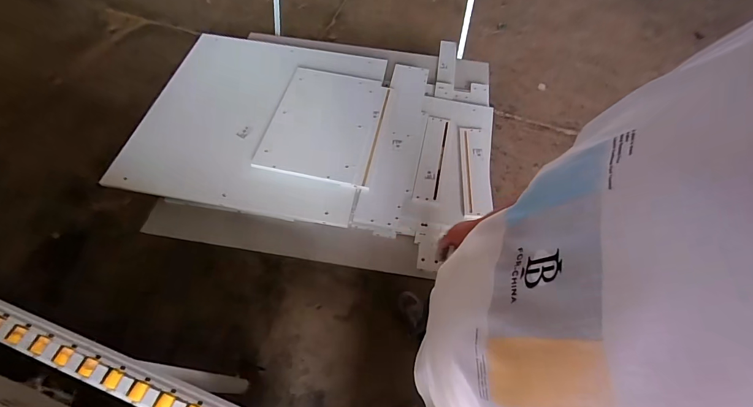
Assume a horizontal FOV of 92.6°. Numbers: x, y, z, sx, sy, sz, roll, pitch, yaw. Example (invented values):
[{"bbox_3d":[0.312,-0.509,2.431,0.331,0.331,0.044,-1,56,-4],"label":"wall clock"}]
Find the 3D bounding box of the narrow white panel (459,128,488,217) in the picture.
[{"bbox_3d":[0.358,-0.126,1.333,0.083,0.016,0.387,2,63,3],"label":"narrow white panel"}]

